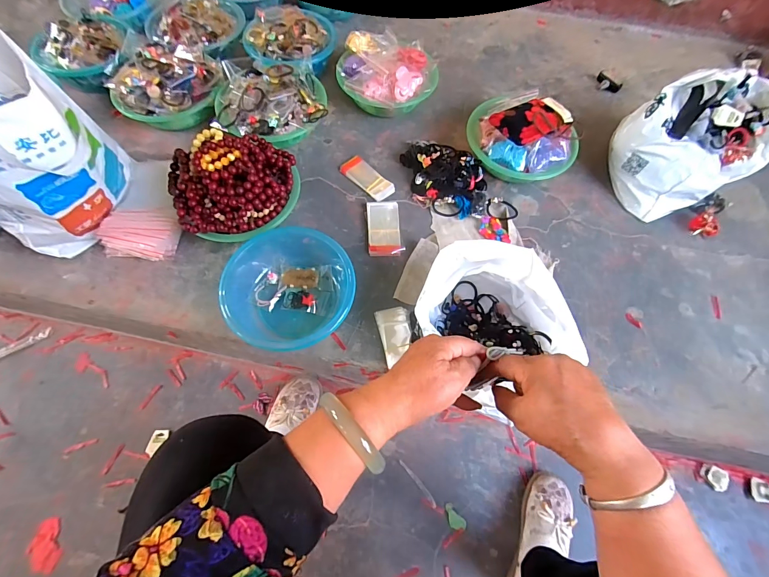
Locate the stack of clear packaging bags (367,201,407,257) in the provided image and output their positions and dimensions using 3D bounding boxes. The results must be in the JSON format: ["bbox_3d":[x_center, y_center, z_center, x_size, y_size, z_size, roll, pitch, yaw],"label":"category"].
[{"bbox_3d":[-0.001,-0.122,0.725,0.067,0.019,0.129,-2,65,-4],"label":"stack of clear packaging bags"}]

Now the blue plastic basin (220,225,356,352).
[{"bbox_3d":[-0.167,-0.006,0.641,0.228,0.076,0.221,1,65,-2],"label":"blue plastic basin"}]

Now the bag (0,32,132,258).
[{"bbox_3d":[-0.584,-0.218,0.585,0.229,0.315,0.225,41,70,15],"label":"bag"}]

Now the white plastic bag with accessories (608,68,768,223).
[{"bbox_3d":[0.681,-0.313,0.752,0.326,0.201,0.199,-17,67,-10],"label":"white plastic bag with accessories"}]

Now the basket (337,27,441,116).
[{"bbox_3d":[0.007,-0.513,0.855,0.235,0.110,0.223,-5,66,-5],"label":"basket"}]

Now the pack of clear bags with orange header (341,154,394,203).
[{"bbox_3d":[-0.038,-0.244,0.782,0.124,0.014,0.055,42,70,15],"label":"pack of clear bags with orange header"}]

